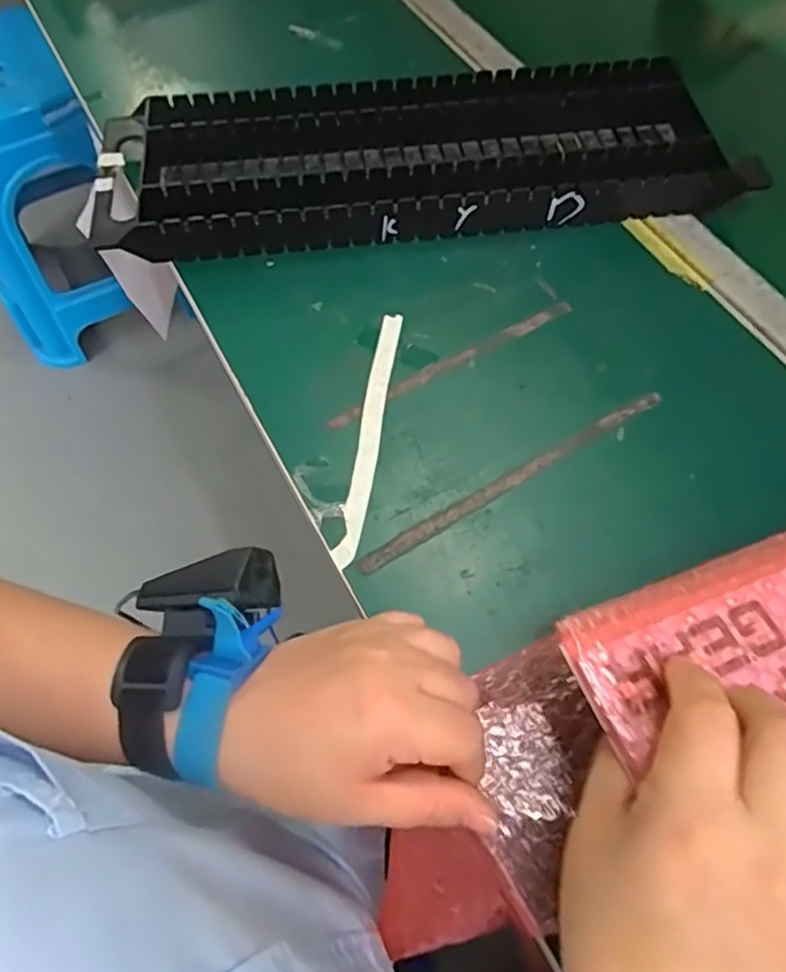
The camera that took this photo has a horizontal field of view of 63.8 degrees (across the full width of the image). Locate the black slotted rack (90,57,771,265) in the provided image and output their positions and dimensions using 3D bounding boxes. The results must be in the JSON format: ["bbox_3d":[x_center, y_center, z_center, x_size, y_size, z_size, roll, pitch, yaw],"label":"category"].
[{"bbox_3d":[0.012,-0.240,0.458,0.430,0.035,0.142,-6,63,-2],"label":"black slotted rack"}]

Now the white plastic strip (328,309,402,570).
[{"bbox_3d":[-0.014,-0.034,0.369,0.013,0.004,0.167,8,63,5],"label":"white plastic strip"}]

